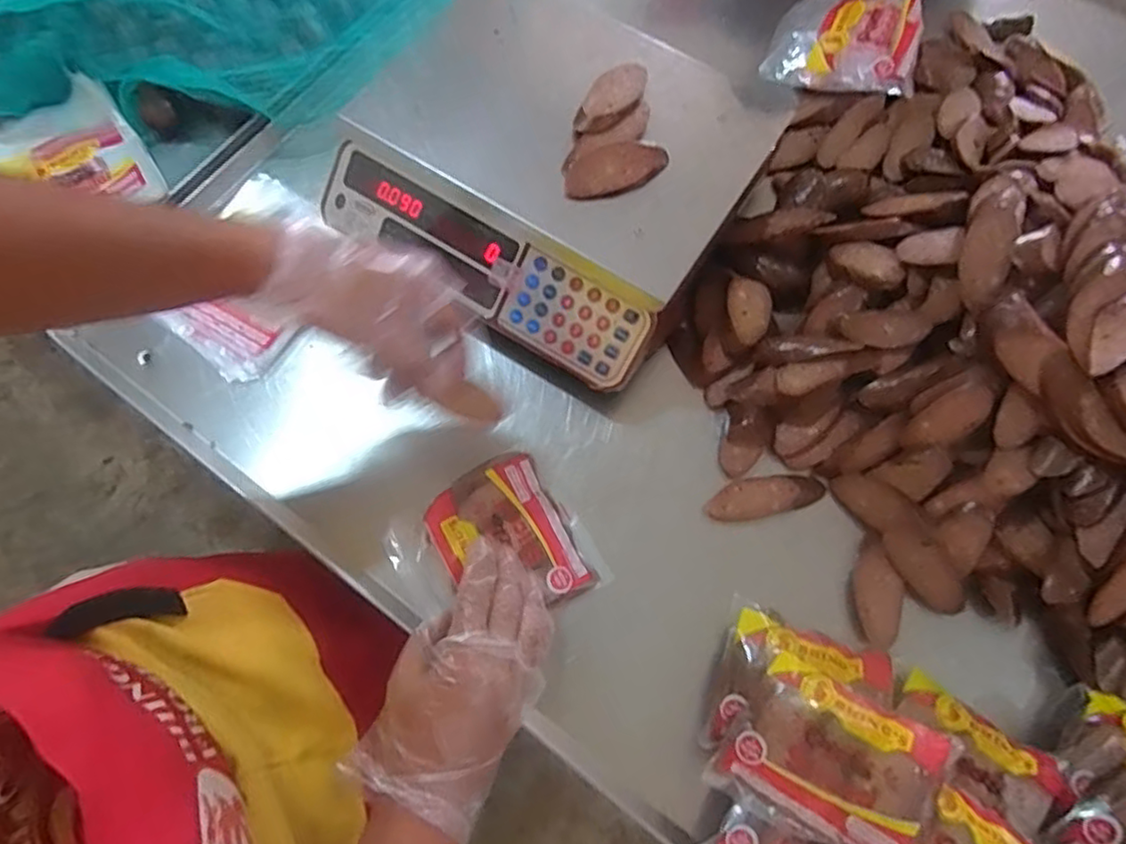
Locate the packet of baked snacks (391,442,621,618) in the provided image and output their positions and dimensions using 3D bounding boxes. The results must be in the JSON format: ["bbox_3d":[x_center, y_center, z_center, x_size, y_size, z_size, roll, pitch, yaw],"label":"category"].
[{"bbox_3d":[-0.061,0.114,0.576,0.157,0.034,0.141,-28,83,-17],"label":"packet of baked snacks"}]

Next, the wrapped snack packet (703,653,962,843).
[{"bbox_3d":[0.191,0.245,0.473,0.134,0.020,0.105,24,81,26],"label":"wrapped snack packet"}]

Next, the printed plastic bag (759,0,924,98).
[{"bbox_3d":[0.321,-0.431,0.738,0.158,0.029,0.130,21,84,26],"label":"printed plastic bag"}]

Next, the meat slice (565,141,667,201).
[{"bbox_3d":[0.048,-0.224,0.583,0.098,0.024,0.038,-21,74,-7],"label":"meat slice"}]

